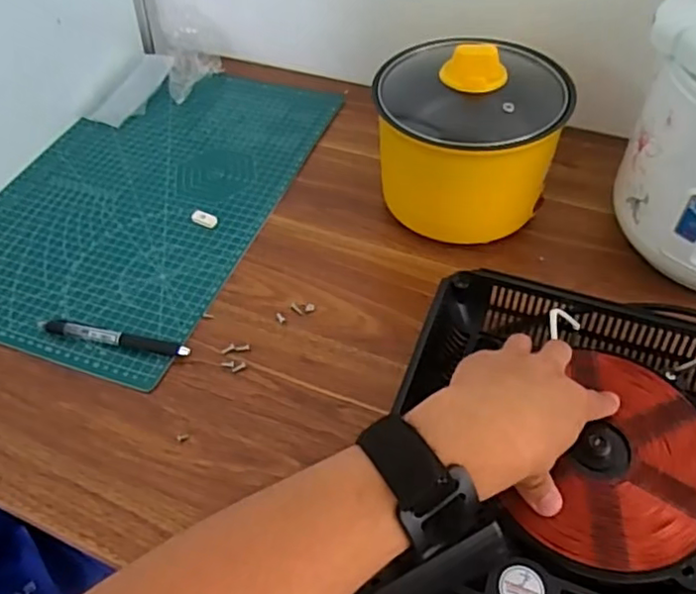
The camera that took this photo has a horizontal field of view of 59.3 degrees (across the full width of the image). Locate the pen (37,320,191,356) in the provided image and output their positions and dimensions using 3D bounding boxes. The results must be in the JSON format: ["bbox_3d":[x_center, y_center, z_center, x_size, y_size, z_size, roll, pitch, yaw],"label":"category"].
[{"bbox_3d":[-0.202,0.034,0.525,0.136,0.011,0.015,8,51,10],"label":"pen"}]

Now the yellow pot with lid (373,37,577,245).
[{"bbox_3d":[0.108,-0.147,0.568,0.158,0.158,0.132,-3,50,1],"label":"yellow pot with lid"}]

